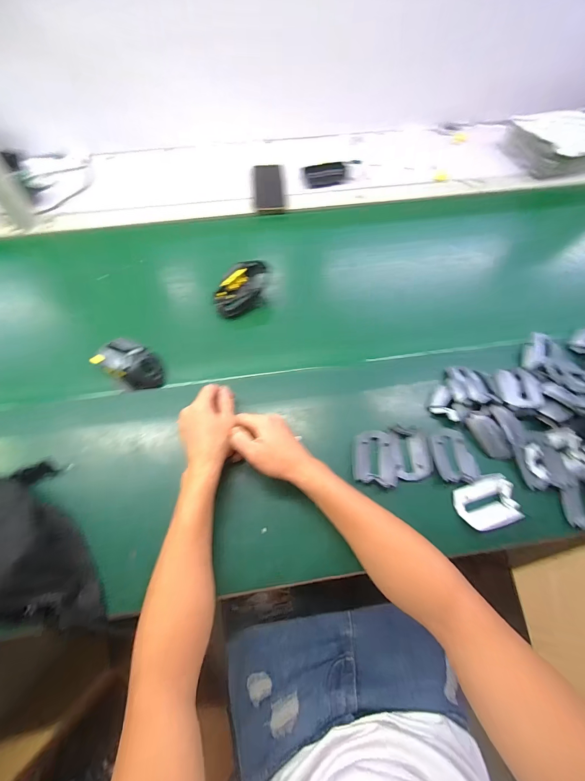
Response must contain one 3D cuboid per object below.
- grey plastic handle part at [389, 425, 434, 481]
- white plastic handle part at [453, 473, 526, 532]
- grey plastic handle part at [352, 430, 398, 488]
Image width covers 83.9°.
[{"bbox_3d":[0.176,0.092,0.481,0.050,0.014,0.078,-4,63,-2],"label":"grey plastic handle part"},{"bbox_3d":[0.272,0.156,0.454,0.080,0.017,0.064,-17,64,-8],"label":"white plastic handle part"},{"bbox_3d":[0.121,0.101,0.481,0.060,0.025,0.084,0,63,0],"label":"grey plastic handle part"}]

